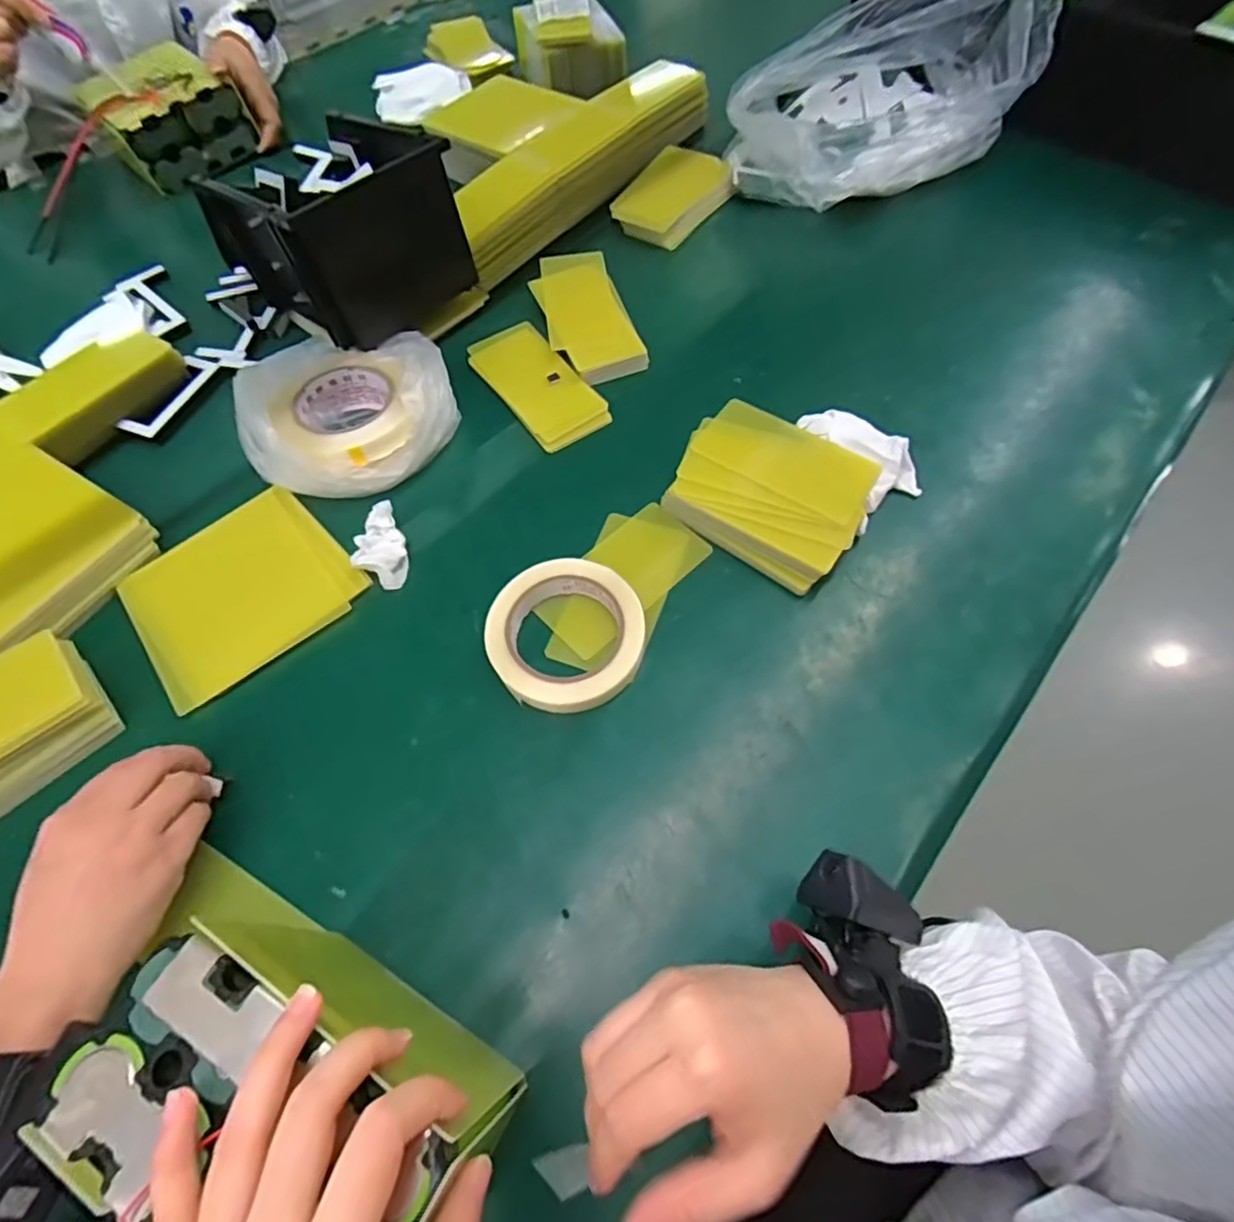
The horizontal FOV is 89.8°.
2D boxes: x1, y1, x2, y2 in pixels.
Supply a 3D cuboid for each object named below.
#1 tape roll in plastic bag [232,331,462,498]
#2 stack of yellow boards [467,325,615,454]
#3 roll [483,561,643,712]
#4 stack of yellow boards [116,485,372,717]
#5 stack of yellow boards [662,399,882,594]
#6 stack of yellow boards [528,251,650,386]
[{"bbox_3d":[-0.230,-0.174,0.535,0.167,0.064,0.157,-1,62,2],"label":"tape roll in plastic bag"},{"bbox_3d":[-0.076,-0.215,0.581,0.072,0.016,0.153,-33,65,-15],"label":"stack of yellow boards"},{"bbox_3d":[-0.035,0.016,0.444,0.109,0.030,0.105,-1,62,2],"label":"roll"},{"bbox_3d":[-0.296,-0.020,0.486,0.153,0.007,0.141,-38,67,-17],"label":"stack of yellow boards"},{"bbox_3d":[0.121,-0.096,0.492,0.149,0.038,0.117,34,68,18],"label":"stack of yellow boards"},{"bbox_3d":[-0.032,-0.297,0.613,0.082,0.023,0.169,-17,62,-7],"label":"stack of yellow boards"}]

